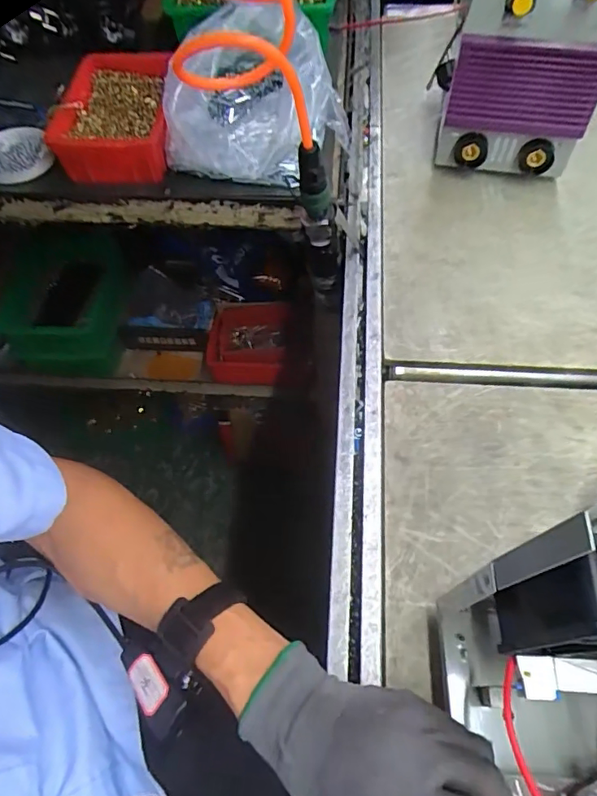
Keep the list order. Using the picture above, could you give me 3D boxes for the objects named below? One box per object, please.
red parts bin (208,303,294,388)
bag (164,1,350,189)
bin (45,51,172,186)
[{"bbox_3d":[-0.084,-0.100,0.936,0.164,0.072,0.133,-1,60,2],"label":"red parts bin"},{"bbox_3d":[-0.041,-0.358,0.617,0.197,0.123,0.195,15,61,10],"label":"bag"},{"bbox_3d":[-0.227,-0.356,0.647,0.133,0.063,0.190,0,60,2],"label":"bin"}]

